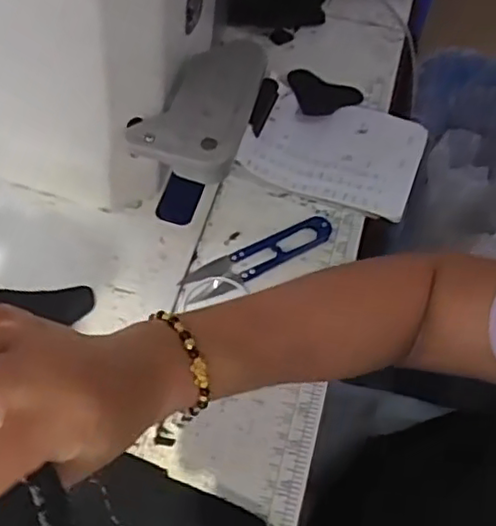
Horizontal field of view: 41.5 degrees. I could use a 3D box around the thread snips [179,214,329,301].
[{"bbox_3d":[0.008,-0.007,0.490,0.116,0.013,0.028,-24,63,-15],"label":"thread snips"}]

